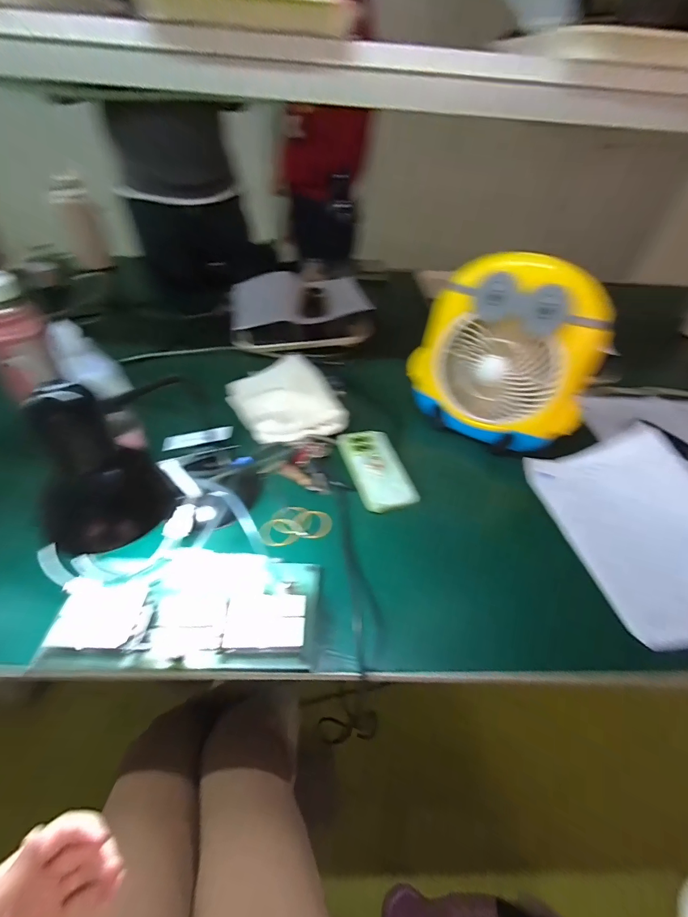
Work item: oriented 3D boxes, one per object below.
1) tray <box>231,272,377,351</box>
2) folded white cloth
[{"bbox_3d":[-0.105,-0.368,0.895,0.310,0.083,0.267,-5,47,-9],"label":"tray"},{"bbox_3d":[-0.114,-0.111,0.677,0.167,0.043,0.221,-19,50,-20],"label":"folded white cloth"}]

